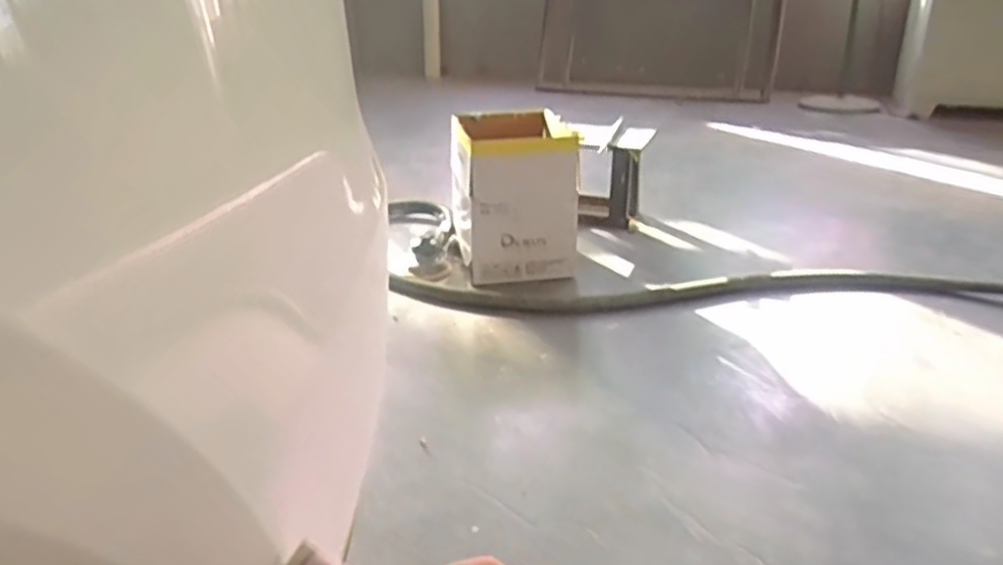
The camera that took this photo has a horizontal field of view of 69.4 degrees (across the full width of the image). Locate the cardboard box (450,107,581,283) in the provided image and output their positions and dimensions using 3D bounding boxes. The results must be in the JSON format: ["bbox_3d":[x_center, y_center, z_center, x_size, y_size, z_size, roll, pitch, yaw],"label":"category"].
[{"bbox_3d":[0.030,-0.239,1.945,0.306,0.349,0.390,-4,25,-7],"label":"cardboard box"}]

